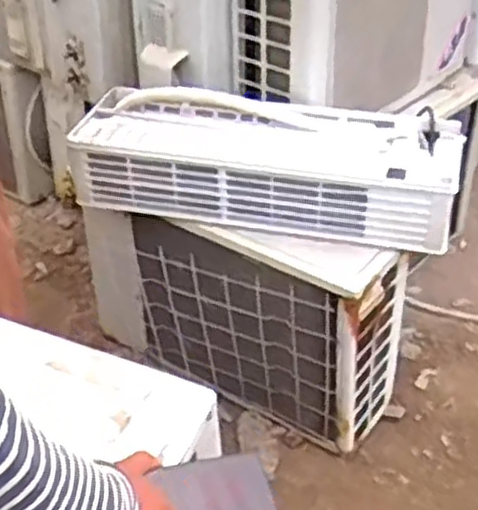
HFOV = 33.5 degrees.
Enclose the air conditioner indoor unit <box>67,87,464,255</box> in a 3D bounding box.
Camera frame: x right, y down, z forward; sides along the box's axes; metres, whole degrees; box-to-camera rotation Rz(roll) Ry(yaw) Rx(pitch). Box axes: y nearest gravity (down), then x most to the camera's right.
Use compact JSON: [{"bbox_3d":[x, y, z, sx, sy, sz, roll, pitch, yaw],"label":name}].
[{"bbox_3d":[0.060,-0.206,1.800,0.864,0.203,0.356,14,38,18],"label":"air conditioner indoor unit"}]

